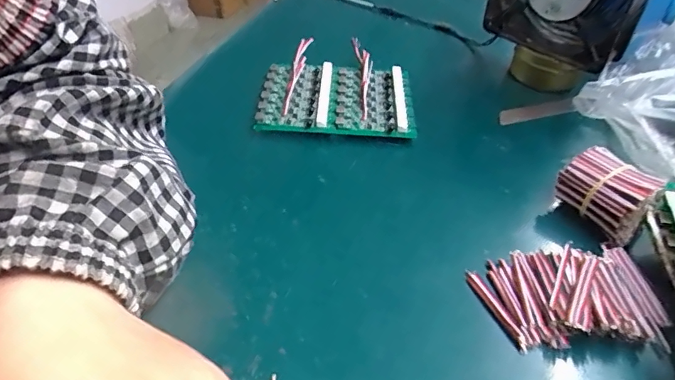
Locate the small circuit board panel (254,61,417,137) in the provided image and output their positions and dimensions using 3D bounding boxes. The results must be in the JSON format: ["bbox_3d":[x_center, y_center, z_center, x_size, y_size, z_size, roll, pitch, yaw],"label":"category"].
[{"bbox_3d":[-0.001,-0.076,0.404,0.126,0.020,0.094,4,41,2],"label":"small circuit board panel"}]

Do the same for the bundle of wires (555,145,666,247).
[{"bbox_3d":[0.167,0.004,0.296,0.029,0.038,0.053,-21,46,-23],"label":"bundle of wires"}]

